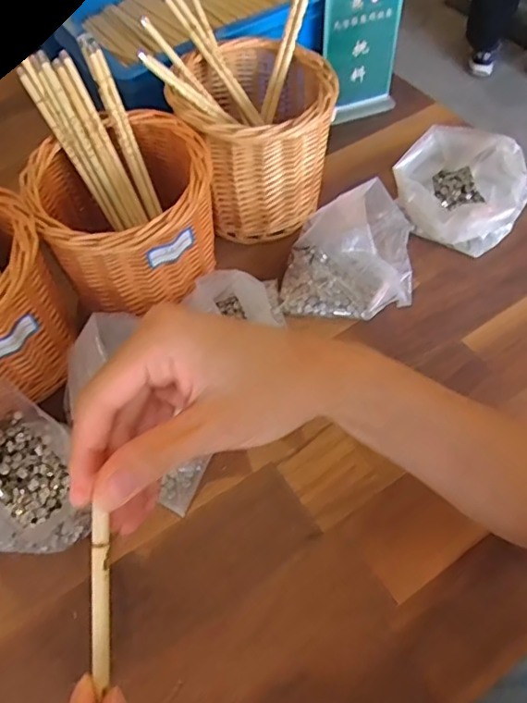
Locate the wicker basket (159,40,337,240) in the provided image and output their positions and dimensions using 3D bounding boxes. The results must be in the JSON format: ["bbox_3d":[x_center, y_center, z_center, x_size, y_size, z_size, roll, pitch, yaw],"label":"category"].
[{"bbox_3d":[-0.011,-0.230,0.607,0.162,0.143,0.165,-15,58,-7],"label":"wicker basket"}]

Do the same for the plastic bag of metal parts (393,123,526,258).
[{"bbox_3d":[0.211,-0.174,0.603,0.126,0.096,0.128,30,63,19],"label":"plastic bag of metal parts"}]

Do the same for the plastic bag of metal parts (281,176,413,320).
[{"bbox_3d":[0.089,-0.105,0.568,0.130,0.084,0.120,5,58,5],"label":"plastic bag of metal parts"}]

